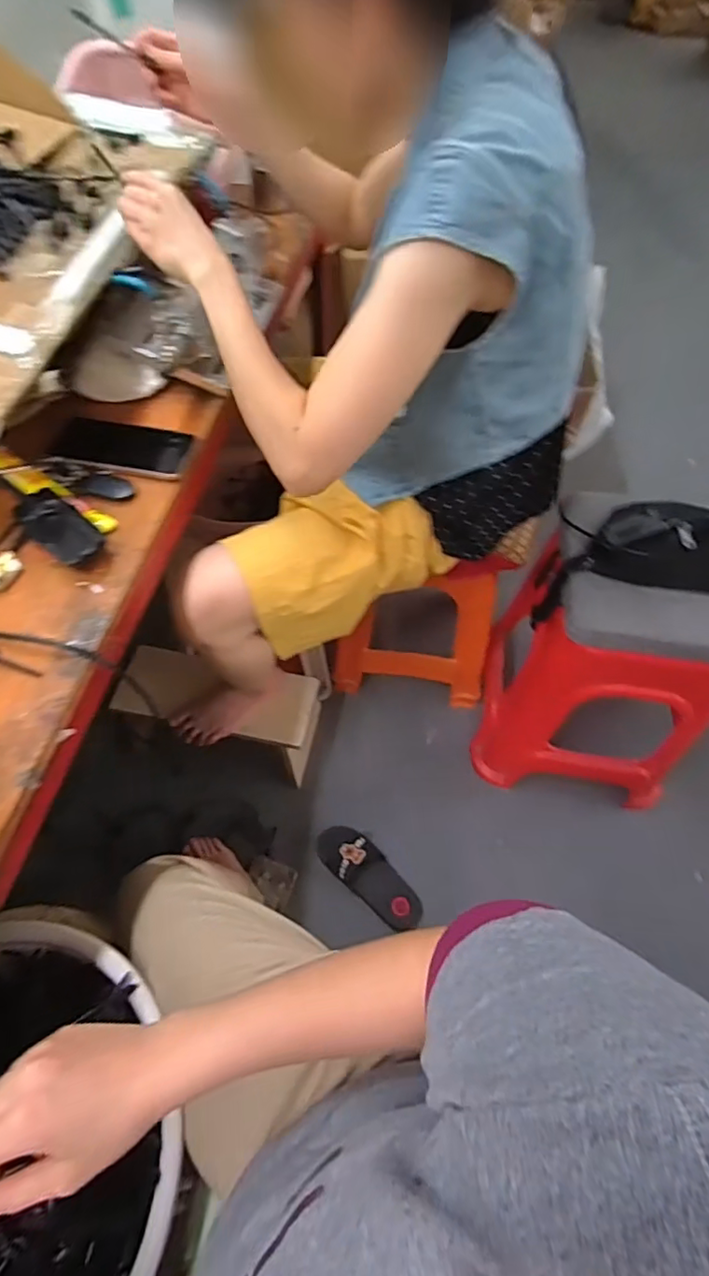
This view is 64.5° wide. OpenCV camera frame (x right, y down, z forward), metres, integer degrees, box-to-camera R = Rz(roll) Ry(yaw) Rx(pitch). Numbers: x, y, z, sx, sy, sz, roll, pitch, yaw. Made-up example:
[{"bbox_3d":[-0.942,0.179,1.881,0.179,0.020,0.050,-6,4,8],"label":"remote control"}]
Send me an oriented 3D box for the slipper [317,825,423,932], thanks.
[{"bbox_3d":[0.030,0.443,1.064,0.239,0.049,0.091,37,64,21],"label":"slipper"}]

